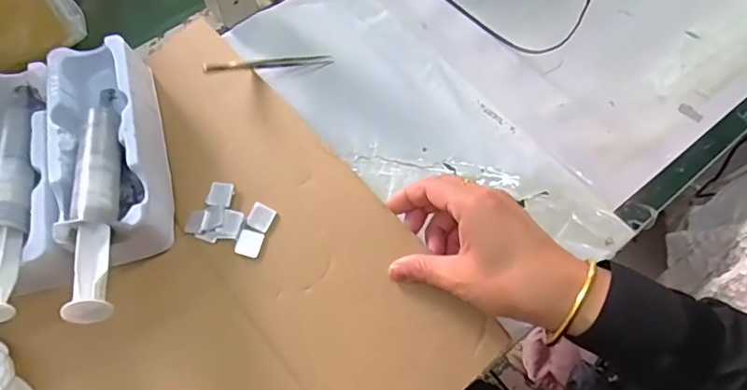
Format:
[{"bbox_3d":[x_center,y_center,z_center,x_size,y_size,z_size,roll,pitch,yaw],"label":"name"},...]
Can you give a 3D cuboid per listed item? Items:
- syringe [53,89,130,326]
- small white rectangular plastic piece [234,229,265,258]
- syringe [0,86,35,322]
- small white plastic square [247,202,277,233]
[{"bbox_3d":[-0.210,-0.006,0.395,0.037,0.050,0.211,-11,66,-7],"label":"syringe"},{"bbox_3d":[-0.100,0.039,0.425,0.020,0.004,0.020,17,66,6],"label":"small white rectangular plastic piece"},{"bbox_3d":[-0.285,0.002,0.407,0.039,0.047,0.201,-16,65,-7],"label":"syringe"},{"bbox_3d":[-0.093,0.018,0.429,0.022,0.004,0.021,26,67,10],"label":"small white plastic square"}]

